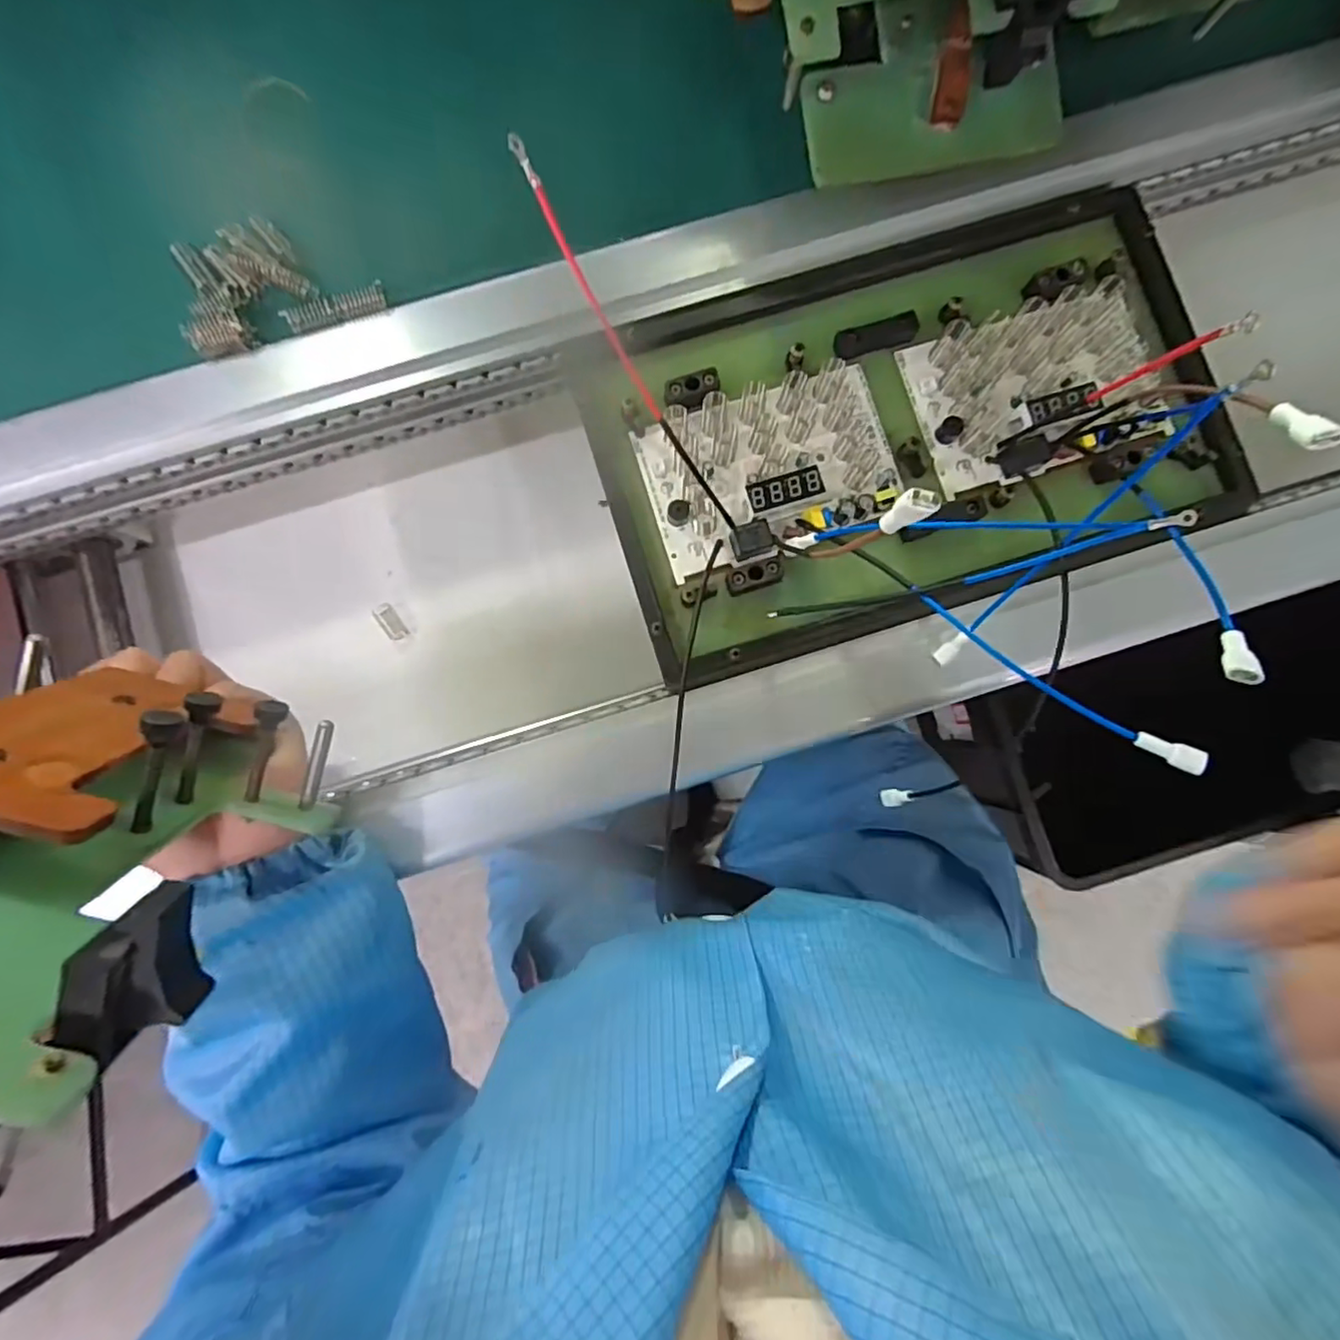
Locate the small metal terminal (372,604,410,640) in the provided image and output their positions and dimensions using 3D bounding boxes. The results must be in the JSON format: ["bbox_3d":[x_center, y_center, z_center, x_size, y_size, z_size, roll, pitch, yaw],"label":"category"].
[{"bbox_3d":[-0.197,-0.034,0.445,0.013,0.005,0.028,-37,87,-4],"label":"small metal terminal"}]

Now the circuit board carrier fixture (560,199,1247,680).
[{"bbox_3d":[0.131,-0.134,0.346,0.331,0.025,0.199,-17,85,-3],"label":"circuit board carrier fixture"}]

